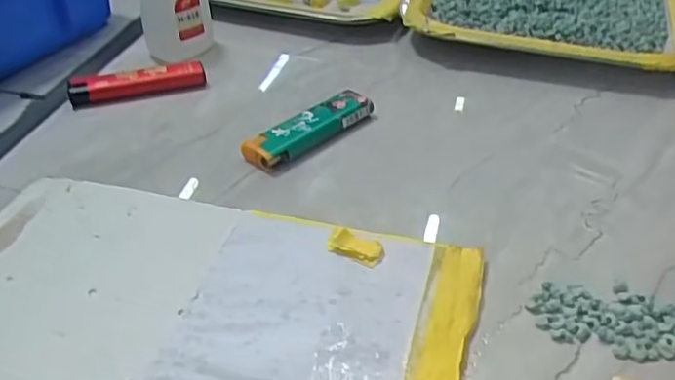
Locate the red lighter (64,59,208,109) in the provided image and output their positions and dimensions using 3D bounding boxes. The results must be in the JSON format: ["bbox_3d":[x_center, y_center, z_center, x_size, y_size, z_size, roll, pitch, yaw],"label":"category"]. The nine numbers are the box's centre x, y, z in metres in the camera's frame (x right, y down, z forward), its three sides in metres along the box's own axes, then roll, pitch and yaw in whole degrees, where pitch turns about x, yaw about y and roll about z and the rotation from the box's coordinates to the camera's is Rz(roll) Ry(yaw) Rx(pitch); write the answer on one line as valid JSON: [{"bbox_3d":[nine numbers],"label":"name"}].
[{"bbox_3d":[-0.120,-0.065,0.398,0.078,0.014,0.015,-13,38,-16],"label":"red lighter"}]

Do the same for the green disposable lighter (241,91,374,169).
[{"bbox_3d":[-0.014,-0.034,0.360,0.078,0.013,0.022,-29,45,-33],"label":"green disposable lighter"}]

